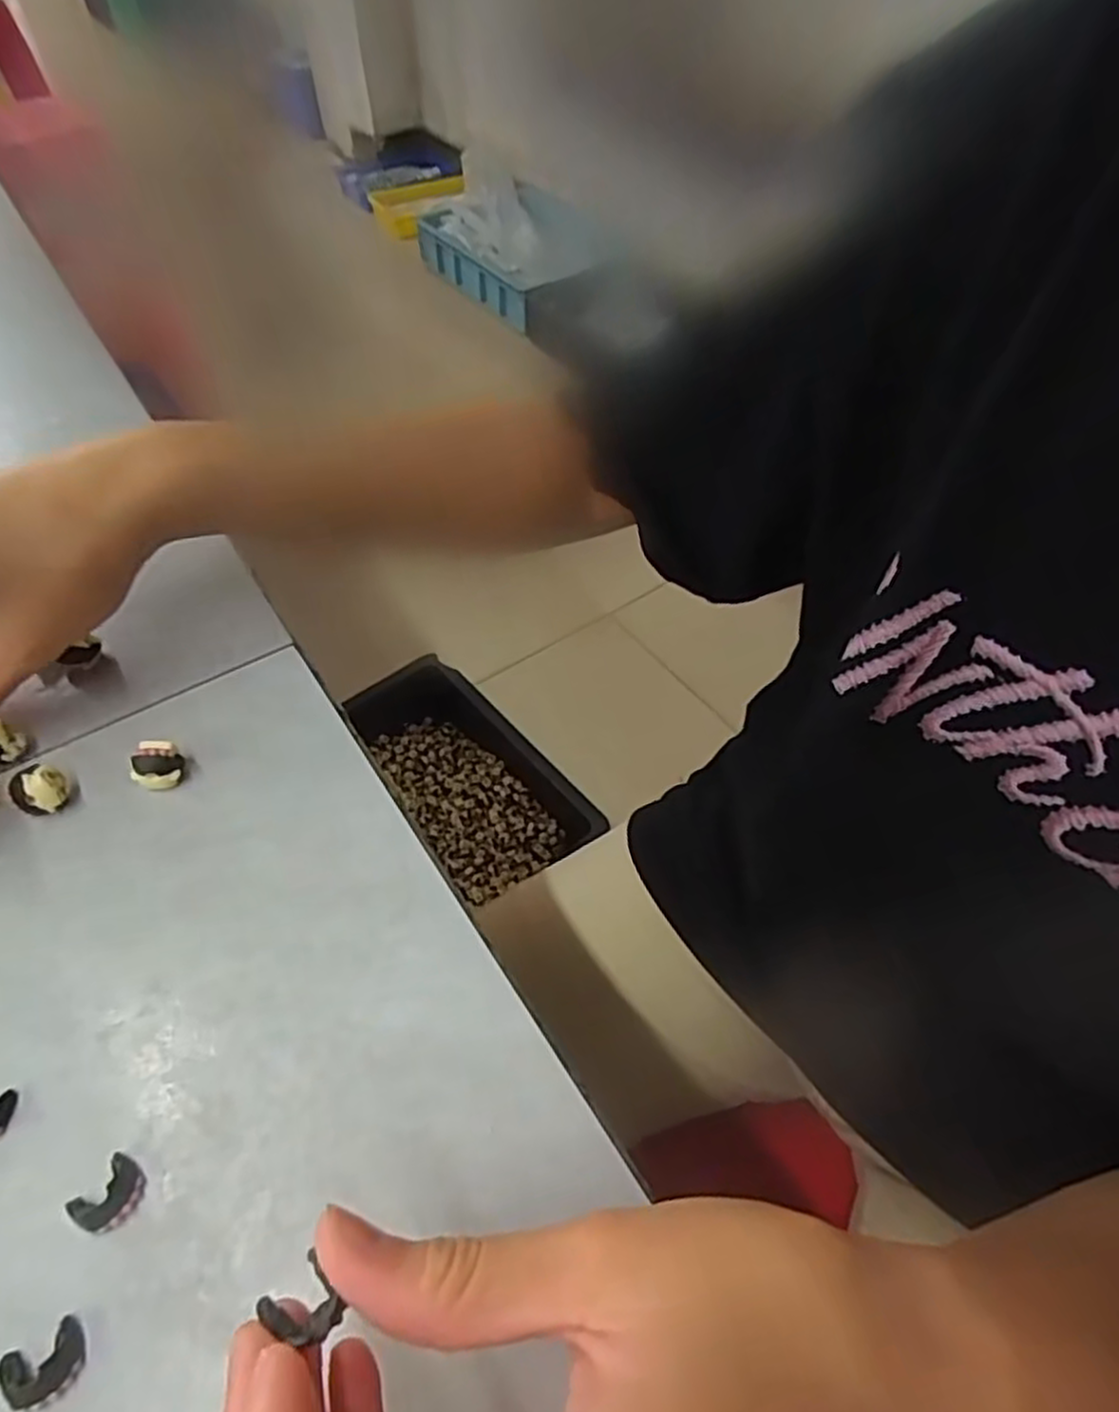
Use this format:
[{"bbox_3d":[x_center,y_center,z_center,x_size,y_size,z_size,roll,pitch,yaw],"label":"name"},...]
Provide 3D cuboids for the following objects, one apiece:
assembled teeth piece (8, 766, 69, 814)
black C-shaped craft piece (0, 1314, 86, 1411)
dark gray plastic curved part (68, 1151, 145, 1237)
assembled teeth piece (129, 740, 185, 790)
[{"bbox_3d":[-0.175,0.029,0.258,0.013,0.014,0.016,32,58,23],"label":"assembled teeth piece"},{"bbox_3d":[-0.116,0.147,0.170,0.016,0.007,0.013,-28,56,-21],"label":"black C-shaped craft piece"},{"bbox_3d":[-0.113,0.122,0.190,0.013,0.006,0.016,28,56,20],"label":"dark gray plastic curved part"},{"bbox_3d":[-0.139,0.021,0.264,0.016,0.015,0.012,-29,57,-21],"label":"assembled teeth piece"}]

